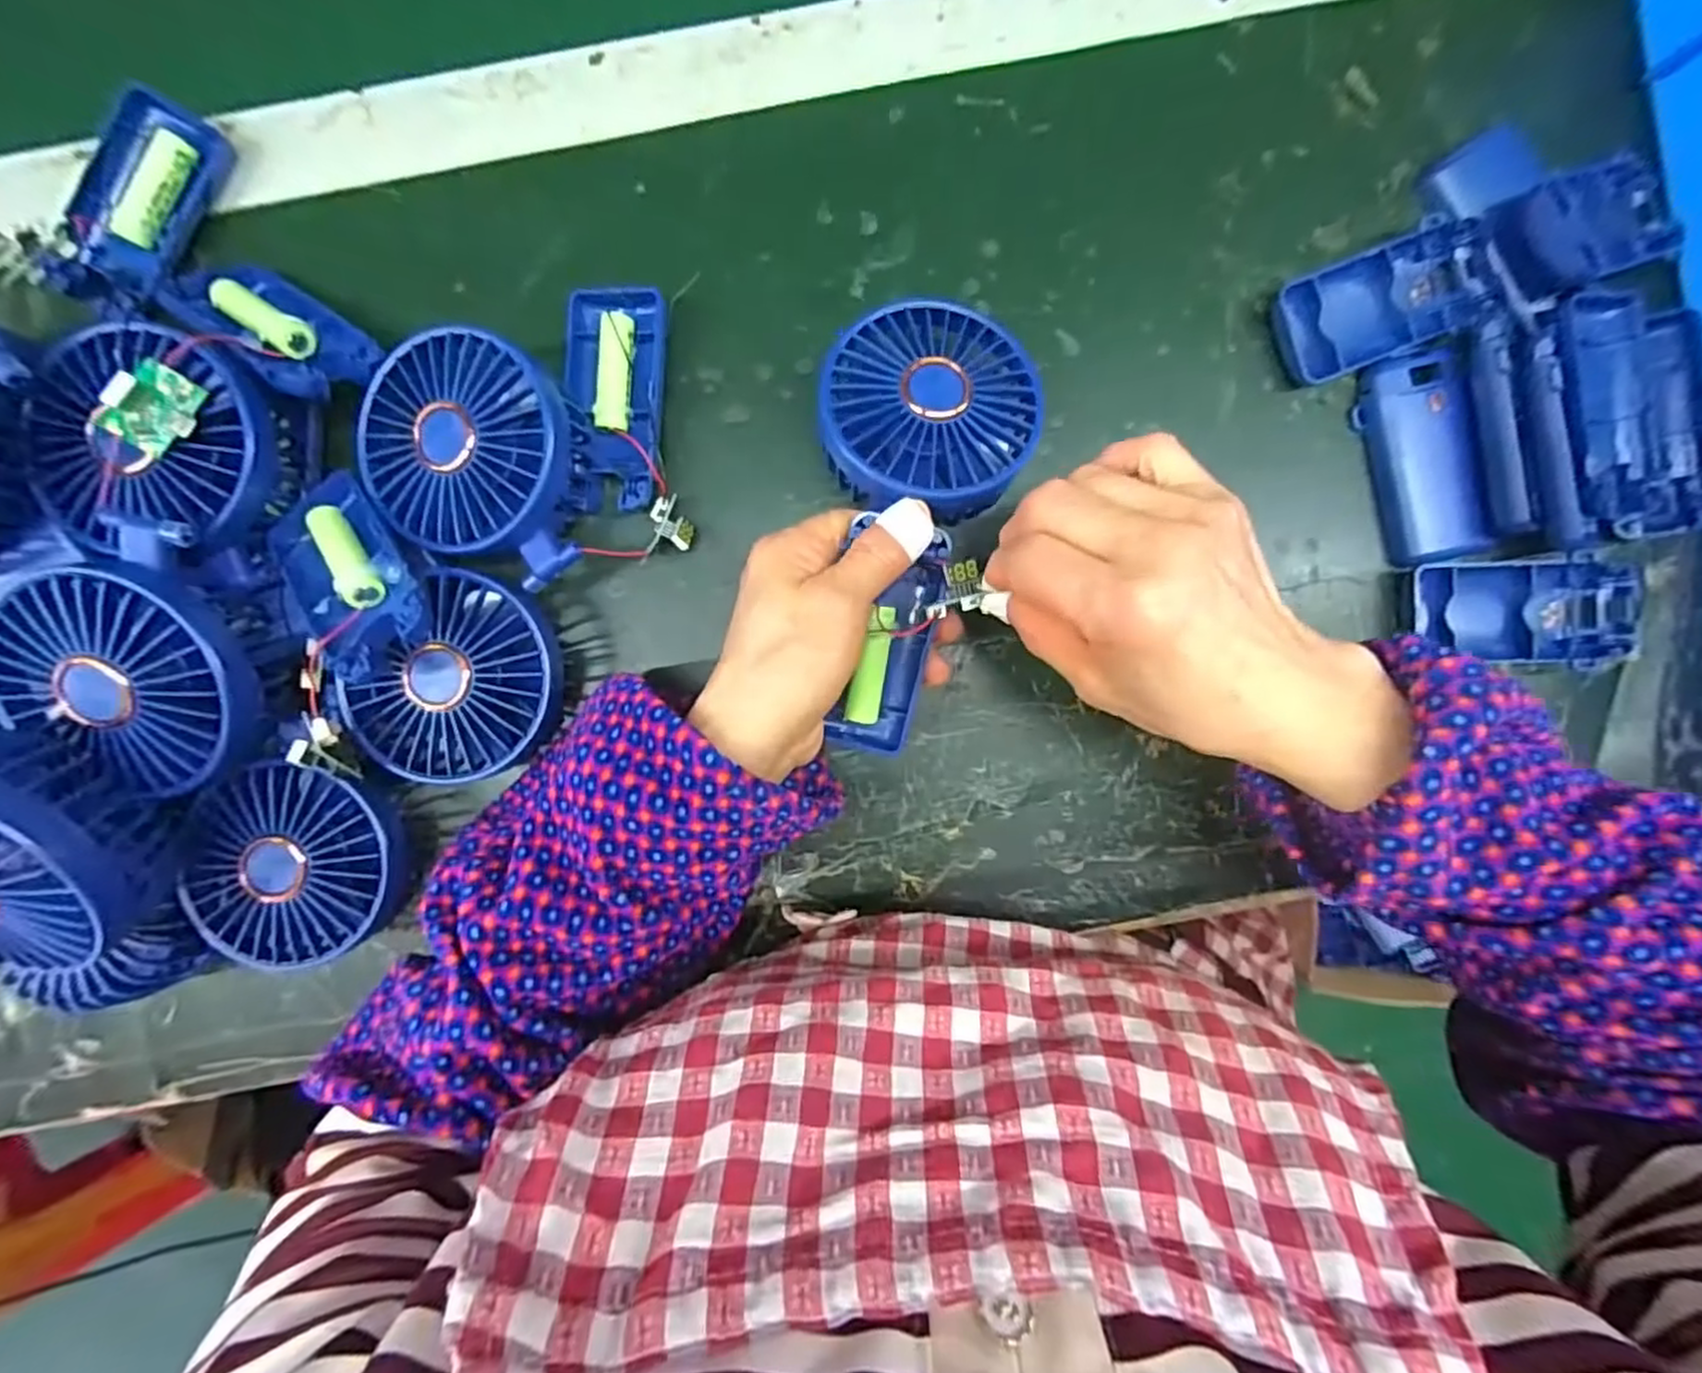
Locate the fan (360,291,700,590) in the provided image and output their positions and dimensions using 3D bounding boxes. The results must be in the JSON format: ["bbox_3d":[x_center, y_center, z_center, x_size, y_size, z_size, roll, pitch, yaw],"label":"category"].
[{"bbox_3d":[-0.130,-0.107,0.308,0.109,0.052,0.125,-6,91,0],"label":"fan"}]

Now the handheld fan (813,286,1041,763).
[{"bbox_3d":[0.025,-0.061,0.292,0.081,0.035,0.182,7,98,0],"label":"handheld fan"}]

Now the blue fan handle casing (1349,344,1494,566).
[{"bbox_3d":[0.257,-0.103,0.331,0.036,0.018,0.093,-12,91,1],"label":"blue fan handle casing"}]

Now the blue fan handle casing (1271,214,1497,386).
[{"bbox_3d":[0.236,-0.170,0.326,0.093,0.014,0.046,-23,91,1],"label":"blue fan handle casing"}]

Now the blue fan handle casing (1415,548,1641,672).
[{"bbox_3d":[0.315,-0.034,0.335,0.093,0.016,0.047,0,91,0],"label":"blue fan handle casing"}]

